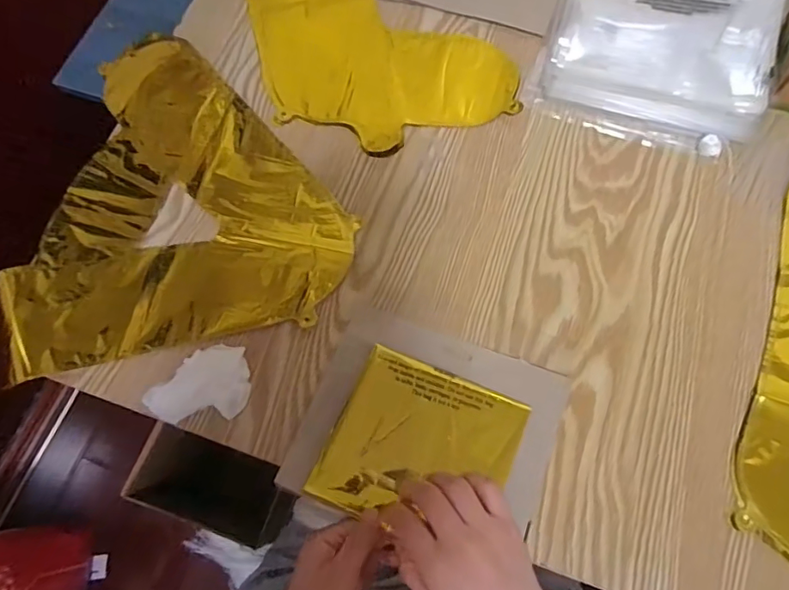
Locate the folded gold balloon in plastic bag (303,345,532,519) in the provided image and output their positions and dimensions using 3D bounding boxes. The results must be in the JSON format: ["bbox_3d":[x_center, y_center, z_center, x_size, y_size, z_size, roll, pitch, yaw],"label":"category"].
[{"bbox_3d":[0.021,0.121,0.413,0.138,0.015,0.128,23,73,10],"label":"folded gold balloon in plastic bag"}]

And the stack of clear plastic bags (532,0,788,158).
[{"bbox_3d":[0.288,-0.289,0.549,0.216,0.023,0.300,20,73,9],"label":"stack of clear plastic bags"}]

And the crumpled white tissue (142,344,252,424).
[{"bbox_3d":[-0.167,0.075,0.443,0.085,0.006,0.060,-5,71,0],"label":"crumpled white tissue"}]

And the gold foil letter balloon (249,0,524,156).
[{"bbox_3d":[-0.046,-0.338,0.587,0.234,0.006,0.413,-18,71,-4],"label":"gold foil letter balloon"}]

